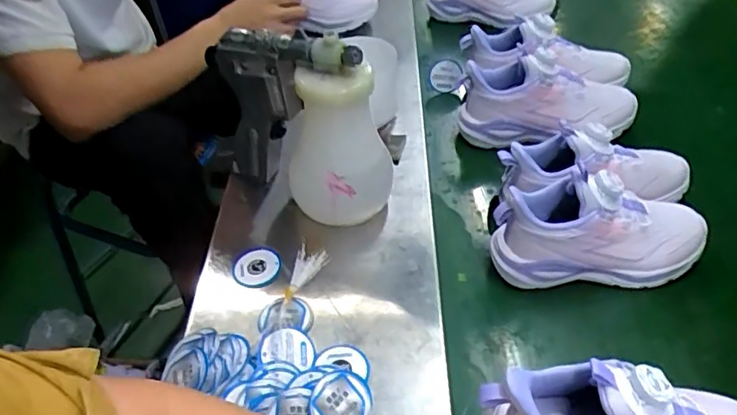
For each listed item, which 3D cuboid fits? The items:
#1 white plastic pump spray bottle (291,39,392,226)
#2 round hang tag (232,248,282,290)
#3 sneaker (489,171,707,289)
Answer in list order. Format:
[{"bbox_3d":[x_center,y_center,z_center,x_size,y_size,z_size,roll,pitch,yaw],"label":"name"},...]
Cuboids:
[{"bbox_3d":[-0.038,-0.069,0.569,0.100,0.193,0.083,-13,47,-5],"label":"white plastic pump spray bottle"},{"bbox_3d":[-0.111,0.060,0.573,0.047,0.010,0.044,0,62,-1],"label":"round hang tag"},{"bbox_3d":[0.221,0.020,0.545,0.203,0.104,0.072,-4,47,3],"label":"sneaker"}]

